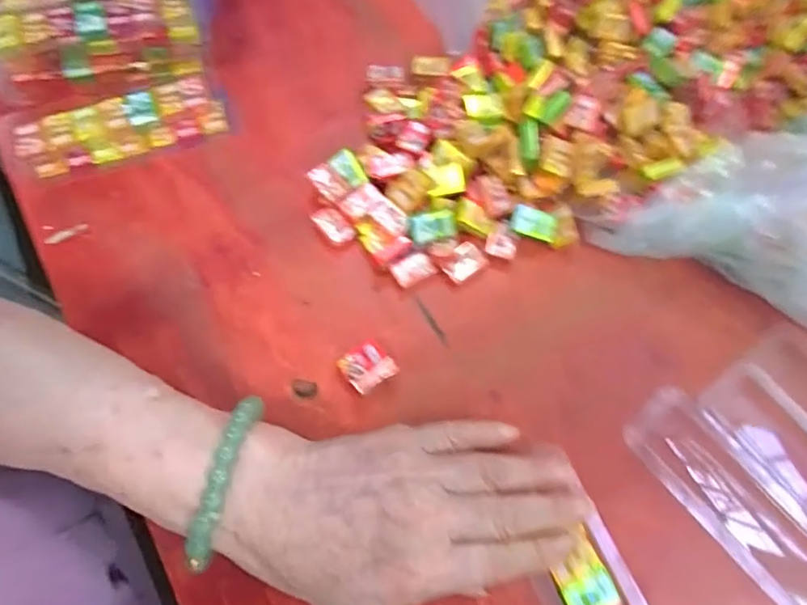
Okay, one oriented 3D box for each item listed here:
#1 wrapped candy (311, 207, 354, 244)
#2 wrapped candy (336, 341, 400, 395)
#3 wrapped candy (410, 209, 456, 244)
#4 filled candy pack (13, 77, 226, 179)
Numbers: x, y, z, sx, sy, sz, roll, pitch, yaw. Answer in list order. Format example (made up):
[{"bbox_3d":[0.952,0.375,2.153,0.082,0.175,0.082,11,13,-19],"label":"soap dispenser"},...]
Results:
[{"bbox_3d":[-0.043,-0.048,0.319,0.015,0.004,0.027,-40,75,-15],"label":"wrapped candy"},{"bbox_3d":[-0.020,0.037,0.287,0.025,0.019,0.026,-33,73,-13],"label":"wrapped candy"},{"bbox_3d":[0.018,-0.046,0.311,0.027,0.004,0.016,-14,70,-6],"label":"wrapped candy"},{"bbox_3d":[-0.181,-0.113,0.333,0.125,0.023,0.040,-22,71,-9],"label":"filled candy pack"}]

